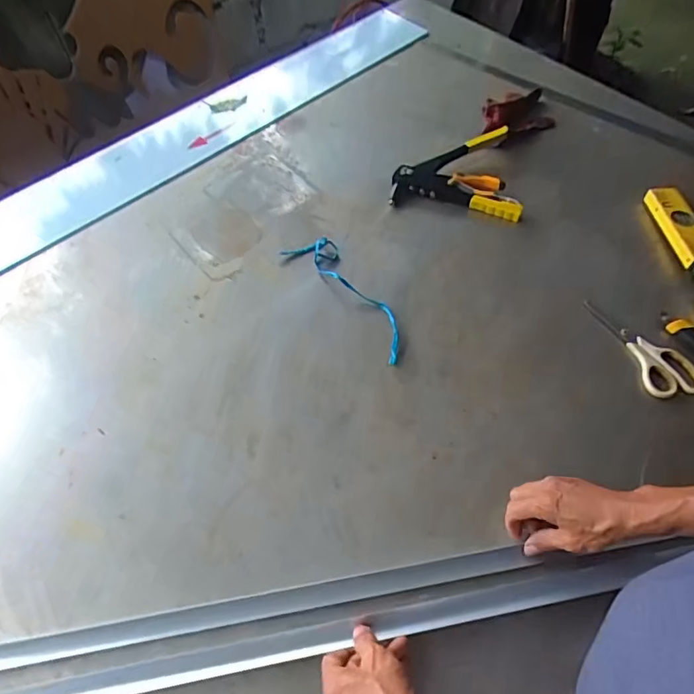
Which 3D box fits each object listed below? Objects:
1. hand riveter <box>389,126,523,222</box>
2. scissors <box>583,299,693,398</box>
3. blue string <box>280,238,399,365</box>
[{"bbox_3d":[0.206,-0.332,0.920,0.230,0.034,0.197,7,59,7],"label":"hand riveter"},{"bbox_3d":[0.428,-0.005,0.720,0.076,0.011,0.181,-26,61,-13],"label":"scissors"},{"bbox_3d":[0.011,-0.089,0.786,0.084,0.018,0.268,-37,64,-18],"label":"blue string"}]

